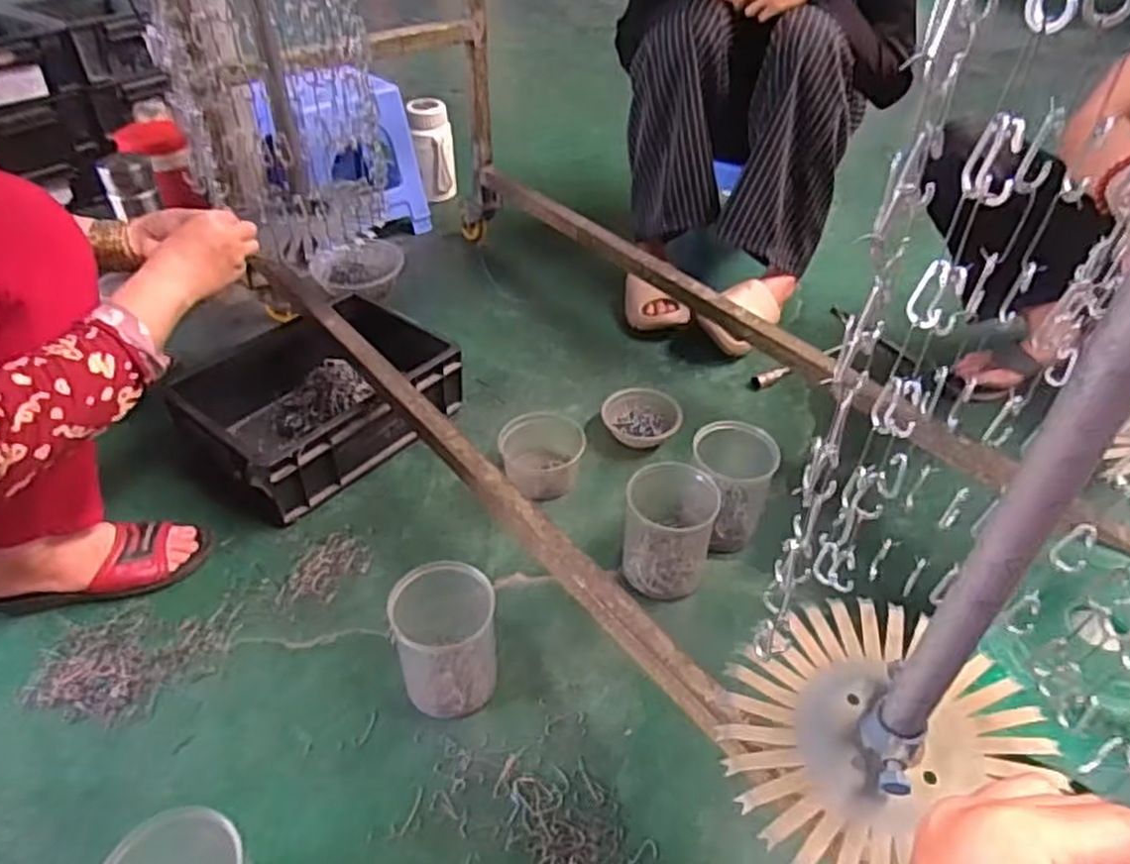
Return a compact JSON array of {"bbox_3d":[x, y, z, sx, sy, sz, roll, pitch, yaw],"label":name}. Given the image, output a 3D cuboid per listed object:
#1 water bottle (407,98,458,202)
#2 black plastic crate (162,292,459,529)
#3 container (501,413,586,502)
[{"bbox_3d":[-0.283,-0.601,1.652,0.092,0.194,0.091,-5,43,-7],"label":"water bottle"},{"bbox_3d":[-0.349,-0.060,1.113,0.360,0.125,0.282,-32,51,-30],"label":"black plastic crate"},{"bbox_3d":[-0.035,0.027,1.062,0.111,0.062,0.110,0,42,0],"label":"container"}]

